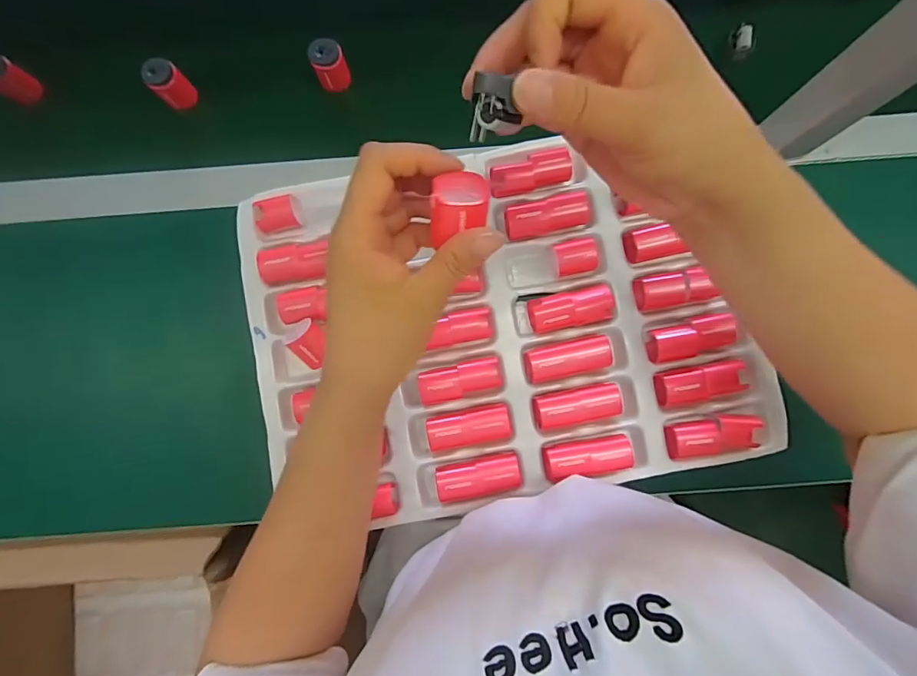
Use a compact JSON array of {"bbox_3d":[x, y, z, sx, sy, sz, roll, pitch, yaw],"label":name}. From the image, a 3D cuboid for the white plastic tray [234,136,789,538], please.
[{"bbox_3d":[0.035,-0.010,0.412,0.433,0.035,0.310,-10,85,1],"label":"white plastic tray"}]

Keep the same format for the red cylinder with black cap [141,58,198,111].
[{"bbox_3d":[-0.281,-0.248,0.450,0.031,0.039,0.029,0,85,2],"label":"red cylinder with black cap"}]

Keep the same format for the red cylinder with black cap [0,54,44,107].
[{"bbox_3d":[-0.431,-0.247,0.441,0.030,0.040,0.031,31,87,4],"label":"red cylinder with black cap"}]

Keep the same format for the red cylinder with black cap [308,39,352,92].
[{"bbox_3d":[-0.123,-0.262,0.446,0.031,0.037,0.028,-18,85,1],"label":"red cylinder with black cap"}]

